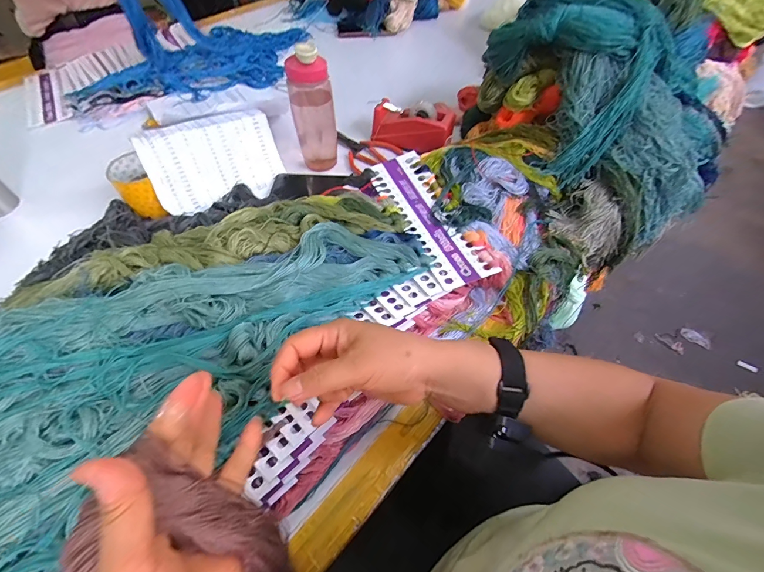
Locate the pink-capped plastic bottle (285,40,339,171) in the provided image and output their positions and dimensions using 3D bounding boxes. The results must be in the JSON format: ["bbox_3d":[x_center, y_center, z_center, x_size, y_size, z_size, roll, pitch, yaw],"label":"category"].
[{"bbox_3d":[-0.112,-0.292,0.607,0.068,0.193,0.056,-7,55,-5],"label":"pink-capped plastic bottle"}]

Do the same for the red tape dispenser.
[{"bbox_3d":[0.057,-0.302,0.694,0.154,0.064,0.062,17,56,11],"label":"red tape dispenser"}]

